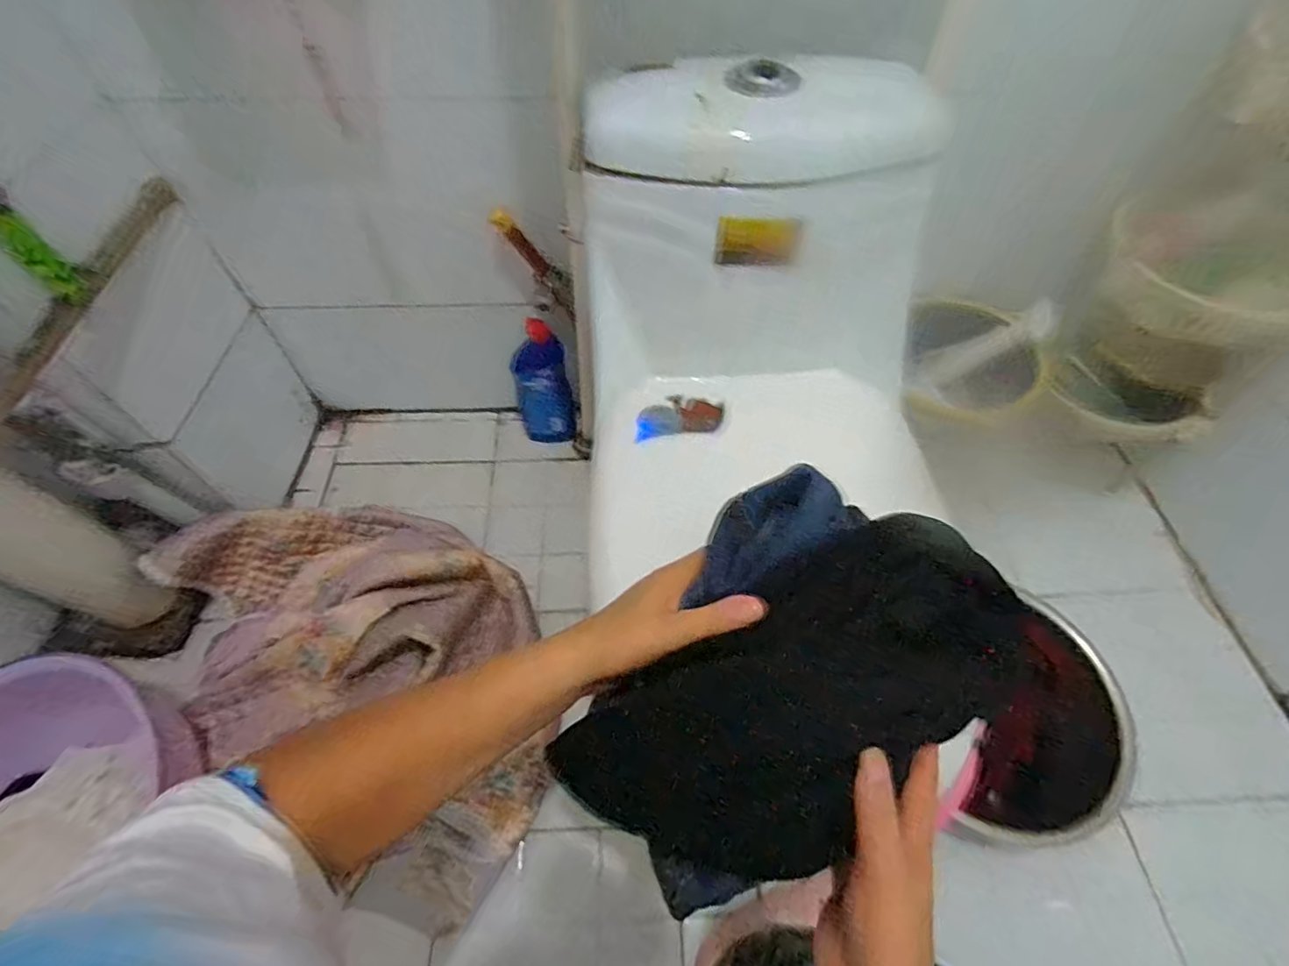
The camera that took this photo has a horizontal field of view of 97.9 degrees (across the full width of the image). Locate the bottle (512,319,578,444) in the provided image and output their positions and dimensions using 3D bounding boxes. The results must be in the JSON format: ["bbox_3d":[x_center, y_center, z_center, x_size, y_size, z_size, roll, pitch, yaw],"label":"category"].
[{"bbox_3d":[-0.174,-0.165,0.959,0.094,0.249,0.053,-12,58,-8],"label":"bottle"}]

